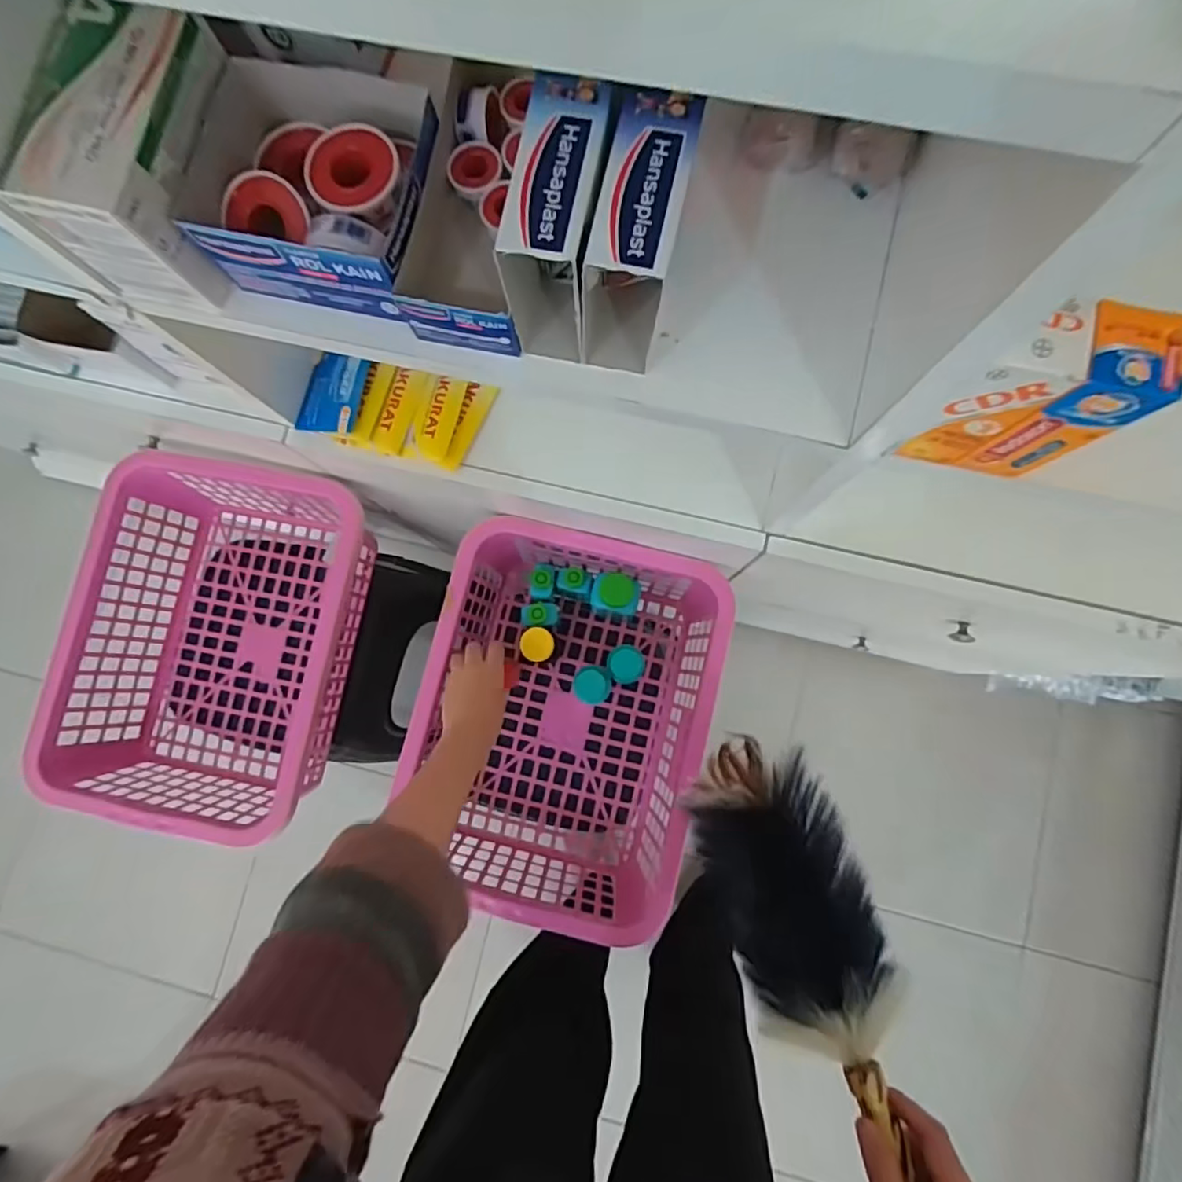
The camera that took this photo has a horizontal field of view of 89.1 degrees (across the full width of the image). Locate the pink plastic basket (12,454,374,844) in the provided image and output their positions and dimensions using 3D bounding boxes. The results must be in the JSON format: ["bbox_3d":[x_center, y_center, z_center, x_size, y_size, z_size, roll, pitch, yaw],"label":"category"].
[{"bbox_3d":[-0.442,0.062,0.744,0.303,0.152,0.414,8,83,5],"label":"pink plastic basket"}]

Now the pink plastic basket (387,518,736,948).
[{"bbox_3d":[-0.027,0.146,0.718,0.308,0.157,0.407,13,83,6],"label":"pink plastic basket"}]

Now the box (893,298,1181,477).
[{"bbox_3d":[0.212,-0.096,0.295,0.071,0.097,0.039,14,83,6],"label":"box"}]

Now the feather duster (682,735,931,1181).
[{"bbox_3d":[0.148,0.228,0.416,0.101,0.073,0.245,-20,69,1],"label":"feather duster"}]

